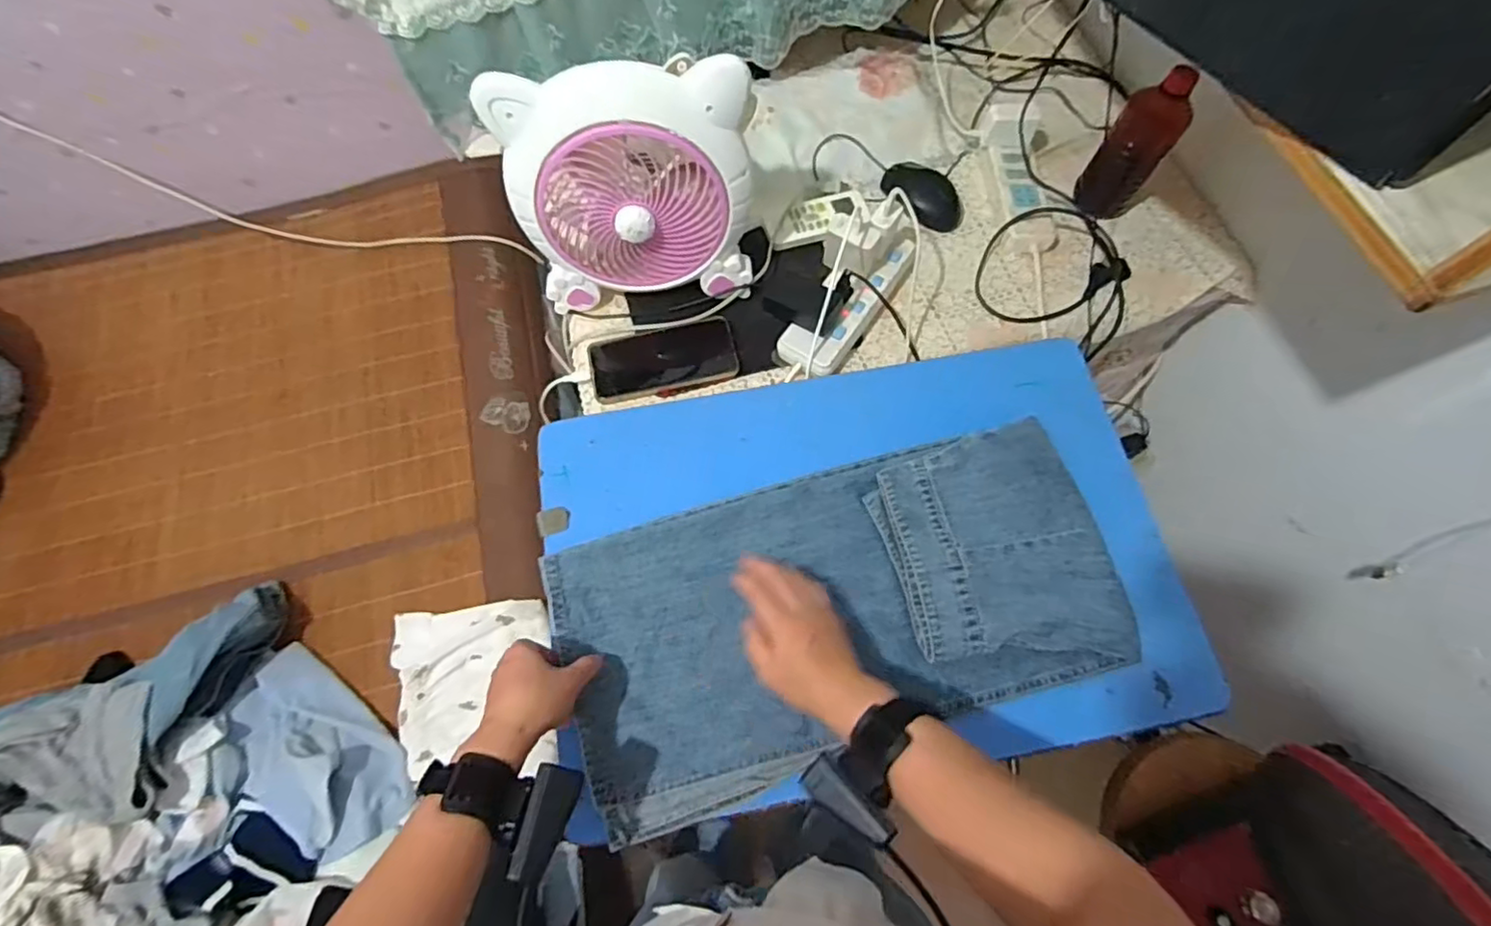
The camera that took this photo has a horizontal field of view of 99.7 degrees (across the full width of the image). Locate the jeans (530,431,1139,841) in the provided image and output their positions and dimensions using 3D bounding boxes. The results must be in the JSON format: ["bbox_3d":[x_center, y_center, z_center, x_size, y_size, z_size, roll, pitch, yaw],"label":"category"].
[{"bbox_3d":[0.083,0.129,0.573,0.491,0.043,0.248,-17,69,-3],"label":"jeans"}]

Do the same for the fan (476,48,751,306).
[{"bbox_3d":[-0.112,-0.262,0.625,0.229,0.226,0.072,-5,68,-2],"label":"fan"}]

